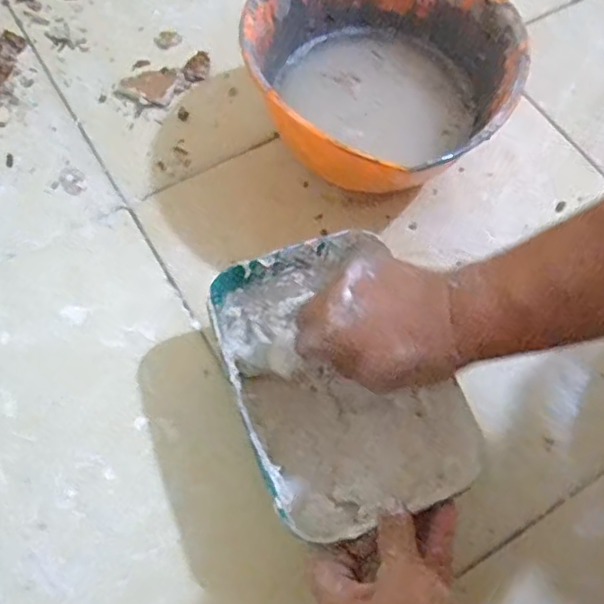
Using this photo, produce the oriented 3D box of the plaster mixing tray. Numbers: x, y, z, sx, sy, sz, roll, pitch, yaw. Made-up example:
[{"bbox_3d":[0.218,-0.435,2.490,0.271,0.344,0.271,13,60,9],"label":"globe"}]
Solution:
[{"bbox_3d":[0.026,0.058,0.450,0.146,0.082,0.190,-21,66,-13],"label":"plaster mixing tray"}]

